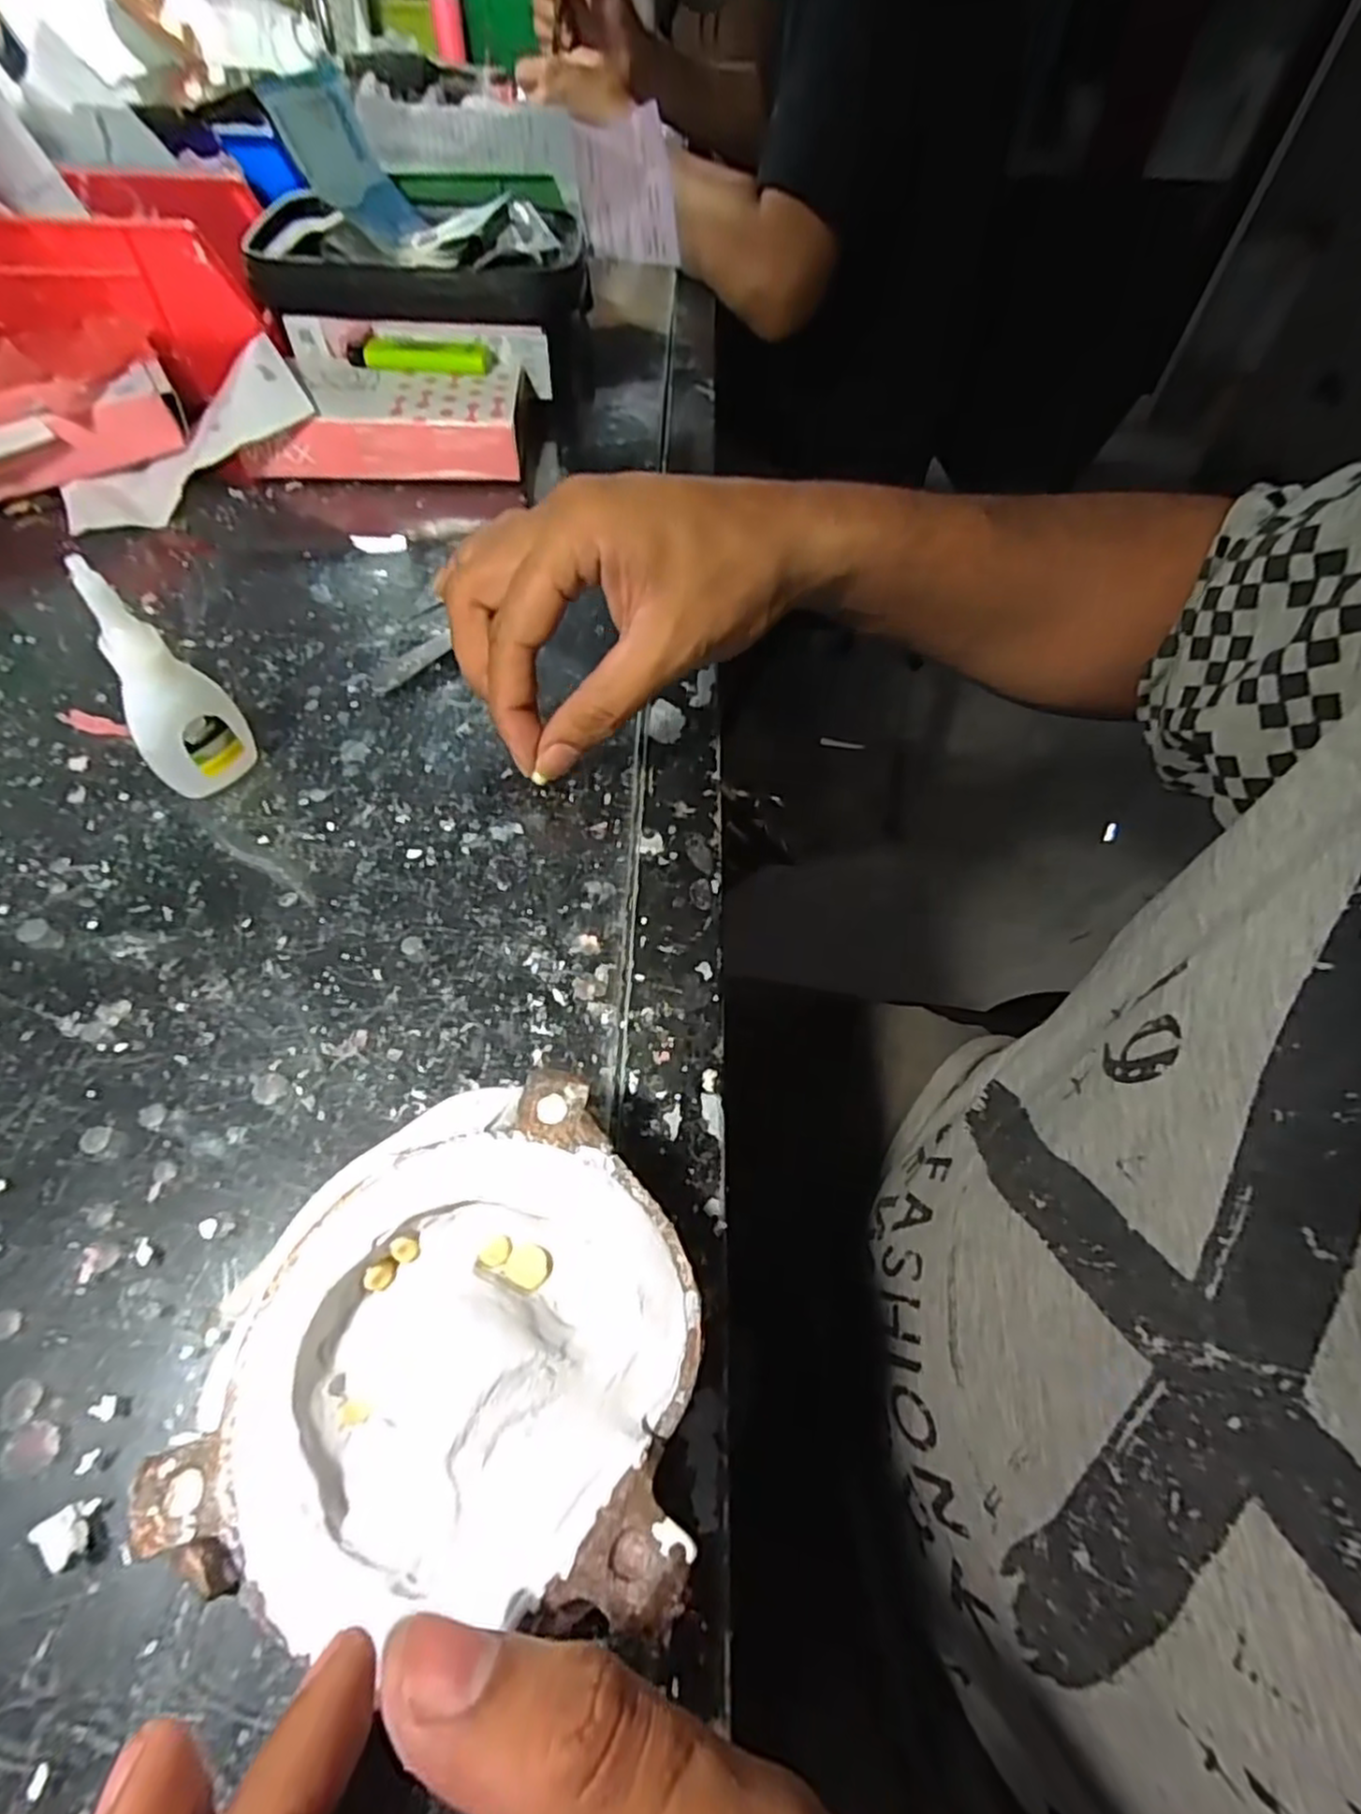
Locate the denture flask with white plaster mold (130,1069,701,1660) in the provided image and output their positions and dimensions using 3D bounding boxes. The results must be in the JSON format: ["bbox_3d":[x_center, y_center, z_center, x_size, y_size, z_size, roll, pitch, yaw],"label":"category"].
[{"bbox_3d":[-0.052,0.097,0.168,0.108,0.038,0.104,-1,56,-4],"label":"denture flask with white plaster mold"}]

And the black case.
[{"bbox_3d":[-0.153,-0.389,0.428,0.193,0.033,0.117,1,55,-1],"label":"black case"}]

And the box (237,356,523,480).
[{"bbox_3d":[-0.166,-0.282,0.417,0.147,0.037,0.087,-1,56,-4],"label":"box"}]

